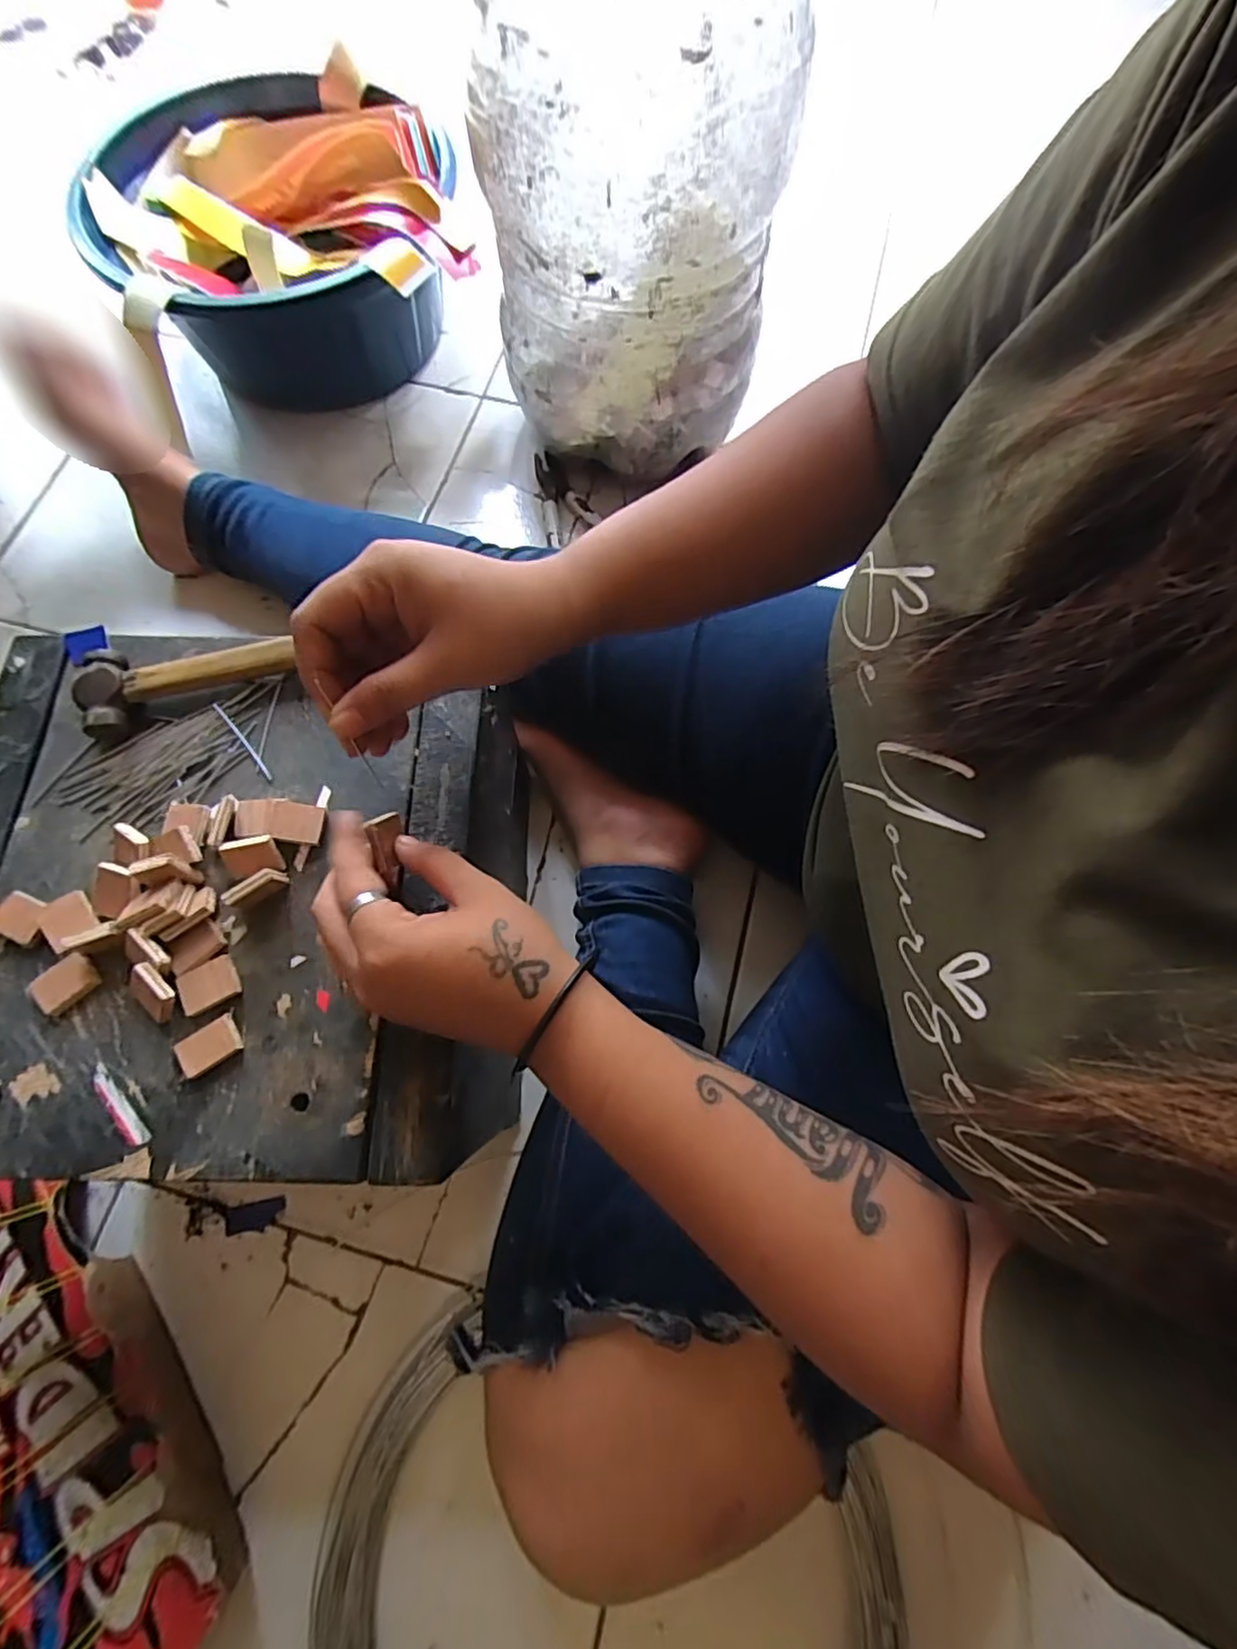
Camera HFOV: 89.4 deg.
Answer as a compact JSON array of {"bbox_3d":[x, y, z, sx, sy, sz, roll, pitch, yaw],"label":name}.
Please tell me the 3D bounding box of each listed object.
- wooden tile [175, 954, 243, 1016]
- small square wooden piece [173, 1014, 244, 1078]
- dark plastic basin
[{"bbox_3d":[-0.193,0.076,0.295,0.024,0.005,0.020,-28,74,-9],"label":"wooden tile"},{"bbox_3d":[-0.189,0.102,0.287,0.027,0.005,0.018,-32,75,-10],"label":"small square wooden piece"},{"bbox_3d":[-0.351,-0.602,0.659,0.319,0.146,0.368,-18,73,-6],"label":"dark plastic basin"}]

